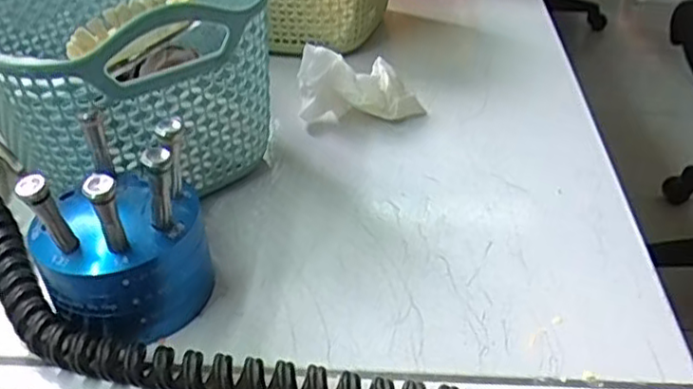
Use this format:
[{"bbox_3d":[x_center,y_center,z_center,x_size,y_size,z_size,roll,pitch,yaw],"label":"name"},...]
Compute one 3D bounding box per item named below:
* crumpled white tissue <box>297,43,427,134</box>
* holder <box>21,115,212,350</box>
[{"bbox_3d":[0.007,-0.056,0.349,0.062,0.040,0.021,-6,36,-6],"label":"crumpled white tissue"},{"bbox_3d":[-0.082,0.006,0.247,0.060,0.065,0.072,-11,37,-13],"label":"holder"}]

